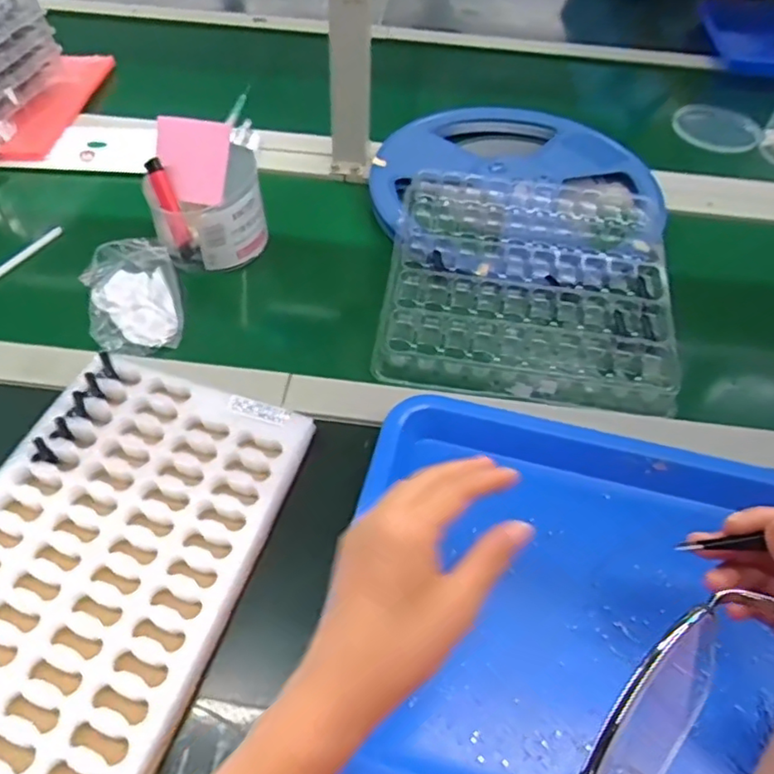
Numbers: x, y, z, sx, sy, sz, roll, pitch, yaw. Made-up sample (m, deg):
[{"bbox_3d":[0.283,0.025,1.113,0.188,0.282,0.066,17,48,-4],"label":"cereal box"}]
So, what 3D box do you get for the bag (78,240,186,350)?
[{"bbox_3d":[-0.230,-0.084,0.562,0.078,0.033,0.123,-16,54,-15],"label":"bag"}]

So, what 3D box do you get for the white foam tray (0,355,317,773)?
[{"bbox_3d":[-0.188,0.105,0.422,0.192,0.035,0.275,16,52,9],"label":"white foam tray"}]

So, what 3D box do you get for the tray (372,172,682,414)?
[{"bbox_3d":[0.136,-0.116,0.598,0.258,0.030,0.283,8,51,3],"label":"tray"}]

